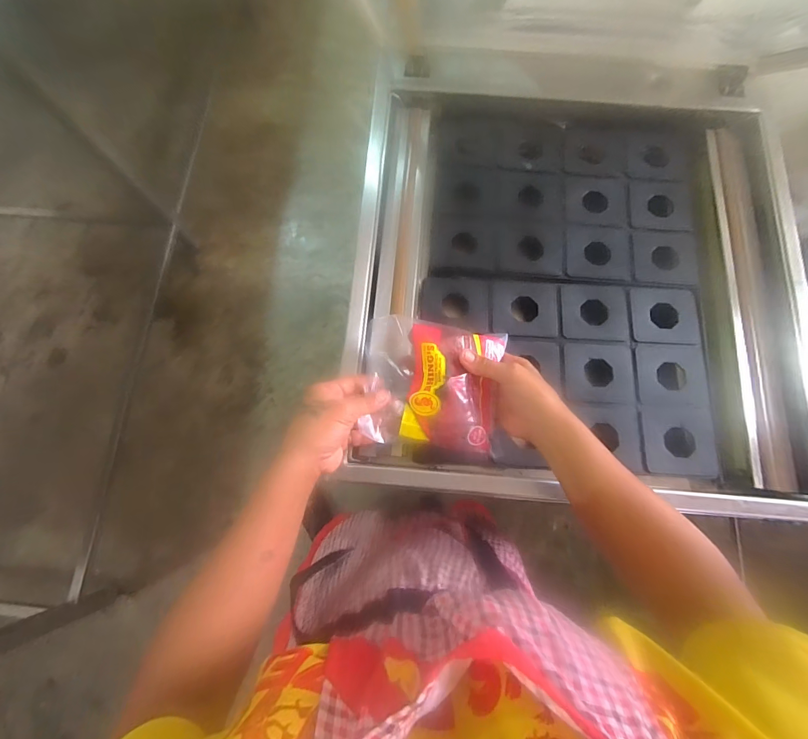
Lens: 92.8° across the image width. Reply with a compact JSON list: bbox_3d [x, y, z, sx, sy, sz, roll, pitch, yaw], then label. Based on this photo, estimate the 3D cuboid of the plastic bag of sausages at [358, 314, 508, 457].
[{"bbox_3d":[0.031,0.014,0.410,0.141,0.032,0.130,6,76,2],"label":"plastic bag of sausages"}]

